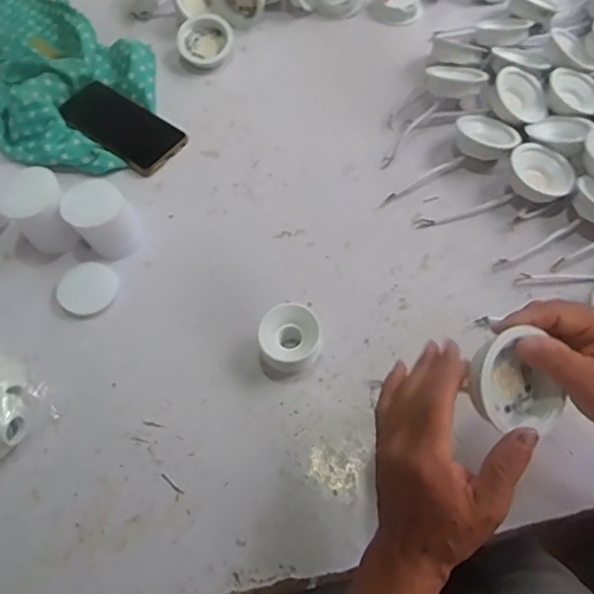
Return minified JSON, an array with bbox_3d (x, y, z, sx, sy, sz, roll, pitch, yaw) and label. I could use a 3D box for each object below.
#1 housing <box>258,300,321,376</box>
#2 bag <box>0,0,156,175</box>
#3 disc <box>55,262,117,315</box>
[{"bbox_3d":[-0.006,0.041,0.530,0.054,0.045,0.058,-1,61,2],"label":"housing"},{"bbox_3d":[-0.346,-0.332,0.742,0.213,0.046,0.451,-36,66,-16],"label":"bag"},{"bbox_3d":[-0.219,-0.009,0.589,0.056,0.004,0.060,4,64,-8],"label":"disc"}]

